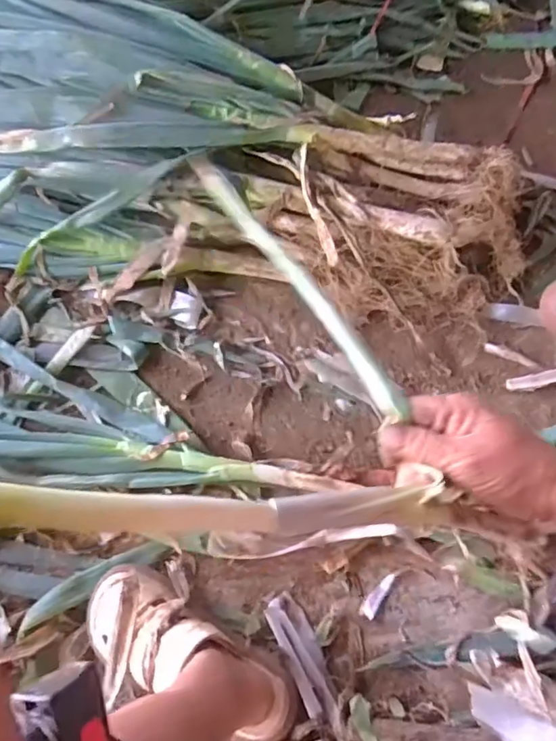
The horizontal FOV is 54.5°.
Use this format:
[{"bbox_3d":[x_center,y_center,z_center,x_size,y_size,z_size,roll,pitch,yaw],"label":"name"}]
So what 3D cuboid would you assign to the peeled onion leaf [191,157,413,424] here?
[{"bbox_3d":[0.018,-0.069,0.436,0.018,0.014,0.281,-25,55,-13],"label":"peeled onion leaf"}]

